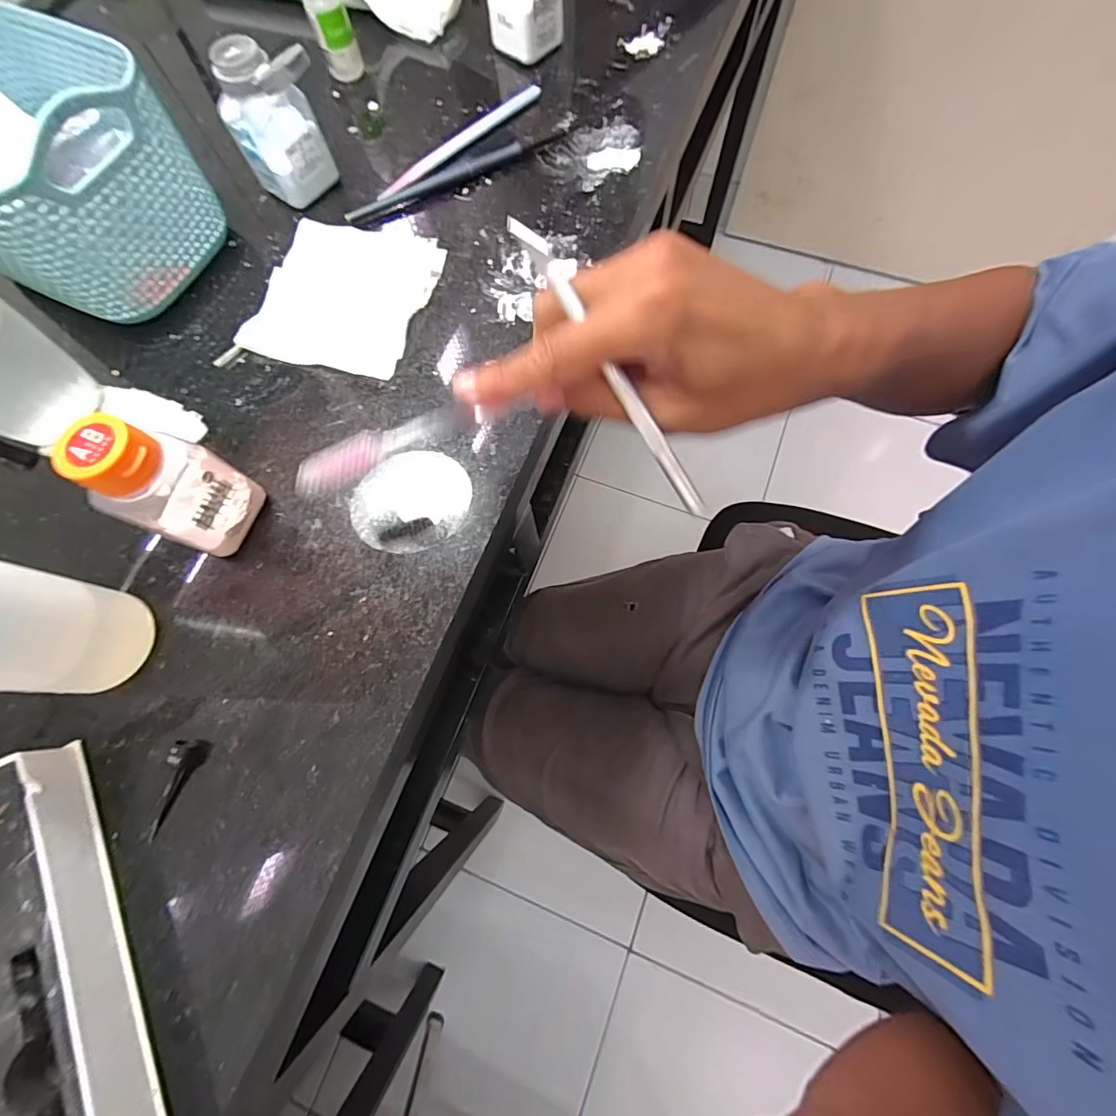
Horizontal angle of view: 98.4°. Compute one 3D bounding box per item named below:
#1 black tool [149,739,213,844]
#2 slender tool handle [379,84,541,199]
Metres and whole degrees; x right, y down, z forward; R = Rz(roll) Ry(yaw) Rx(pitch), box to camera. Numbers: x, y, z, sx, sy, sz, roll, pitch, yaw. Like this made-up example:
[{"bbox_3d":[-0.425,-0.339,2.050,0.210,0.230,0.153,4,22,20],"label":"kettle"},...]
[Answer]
[{"bbox_3d":[-0.170,0.098,0.209,0.012,0.009,0.040,26,76,9],"label":"black tool"},{"bbox_3d":[-0.064,-0.284,0.326,0.137,0.008,0.012,-39,76,-9],"label":"slender tool handle"}]

